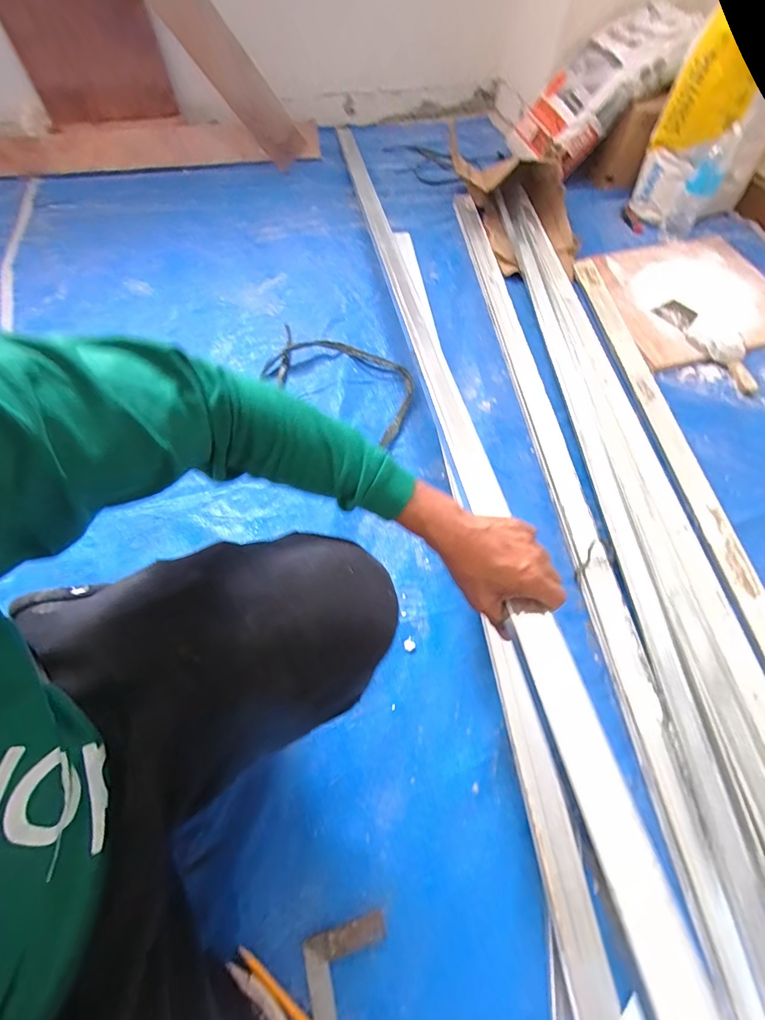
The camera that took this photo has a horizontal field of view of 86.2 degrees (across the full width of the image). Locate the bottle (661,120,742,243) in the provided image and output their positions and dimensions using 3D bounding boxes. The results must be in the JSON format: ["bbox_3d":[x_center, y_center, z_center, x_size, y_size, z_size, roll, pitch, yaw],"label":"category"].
[{"bbox_3d":[0.841,-0.850,1.085,0.080,0.217,0.072,25,66,12],"label":"bottle"}]

